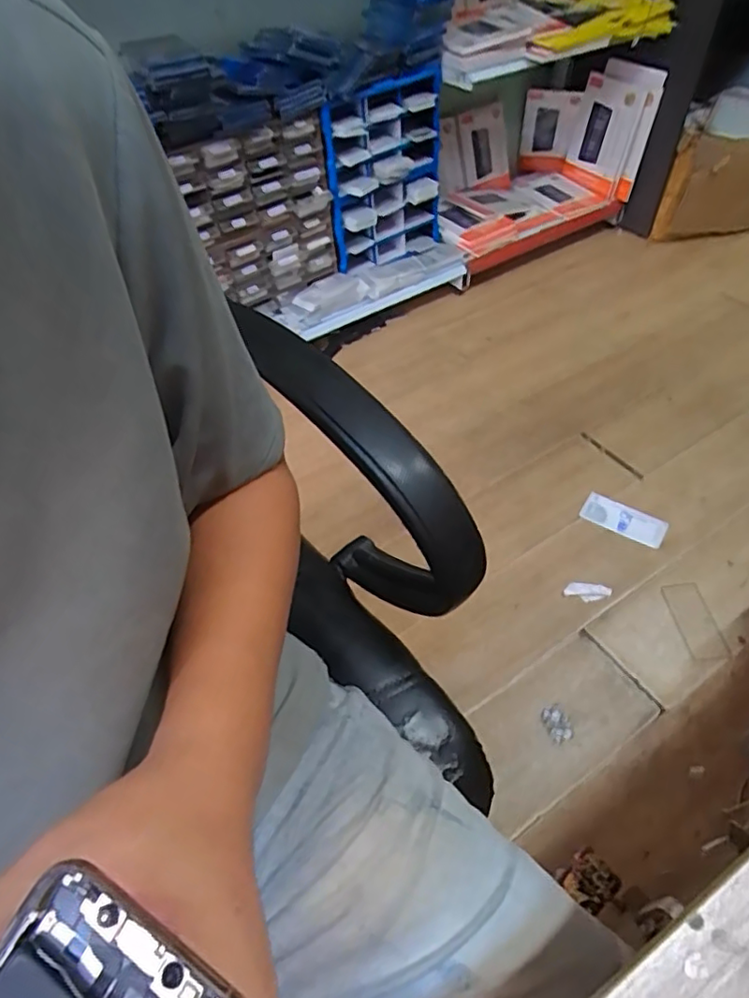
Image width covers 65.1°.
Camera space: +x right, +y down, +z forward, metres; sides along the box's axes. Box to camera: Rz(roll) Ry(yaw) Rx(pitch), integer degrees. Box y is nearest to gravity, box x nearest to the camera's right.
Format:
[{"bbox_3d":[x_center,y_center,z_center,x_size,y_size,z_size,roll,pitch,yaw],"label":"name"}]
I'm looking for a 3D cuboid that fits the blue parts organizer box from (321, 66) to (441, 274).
[{"bbox_3d":[0.032,-0.877,1.602,0.354,0.450,0.091,-24,48,-17],"label":"blue parts organizer box"}]

